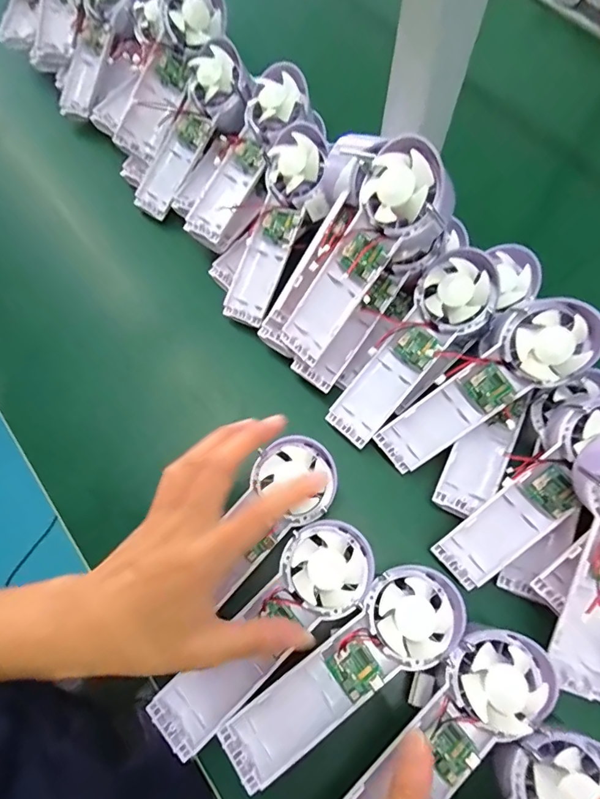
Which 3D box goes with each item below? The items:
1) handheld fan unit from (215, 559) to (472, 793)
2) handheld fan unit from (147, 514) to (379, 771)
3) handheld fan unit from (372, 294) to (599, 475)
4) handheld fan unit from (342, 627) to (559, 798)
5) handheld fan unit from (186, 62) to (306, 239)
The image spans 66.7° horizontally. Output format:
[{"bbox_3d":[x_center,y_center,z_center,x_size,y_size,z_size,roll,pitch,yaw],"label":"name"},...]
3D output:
[{"bbox_3d":[0.032,0.180,0.304,0.176,0.043,0.056,-36,72,-12],"label":"handheld fan unit"},{"bbox_3d":[-0.022,0.155,0.306,0.175,0.025,0.059,-43,74,-11],"label":"handheld fan unit"},{"bbox_3d":[0.137,-0.008,0.347,0.173,0.033,0.059,-41,69,22],"label":"handheld fan unit"},{"bbox_3d":[0.085,0.215,0.281,0.174,0.021,0.057,-39,73,-9],"label":"handheld fan unit"},{"bbox_3d":[-0.050,-0.231,0.435,0.051,0.029,0.176,31,92,13],"label":"handheld fan unit"}]

